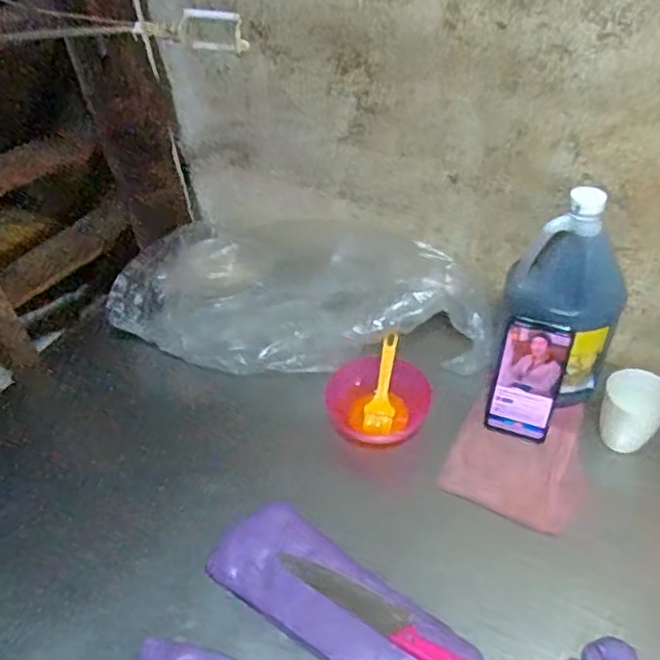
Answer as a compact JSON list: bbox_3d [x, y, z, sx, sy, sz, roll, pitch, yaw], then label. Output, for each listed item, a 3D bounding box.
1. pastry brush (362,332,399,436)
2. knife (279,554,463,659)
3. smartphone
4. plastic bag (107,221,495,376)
[{"bbox_3d":[0.077,0.075,0.865,0.038,0.008,0.141,9,77,15],"label":"pastry brush"},{"bbox_3d":[0.062,0.300,0.643,0.259,0.023,0.035,25,51,28],"label":"knife"},{"bbox_3d":[0.253,0.066,0.792,0.080,0.171,0.011,15,31,20],"label":"smartphone"},{"bbox_3d":[-0.039,-0.060,0.957,0.557,0.145,0.271,3,44,9],"label":"plastic bag"}]

